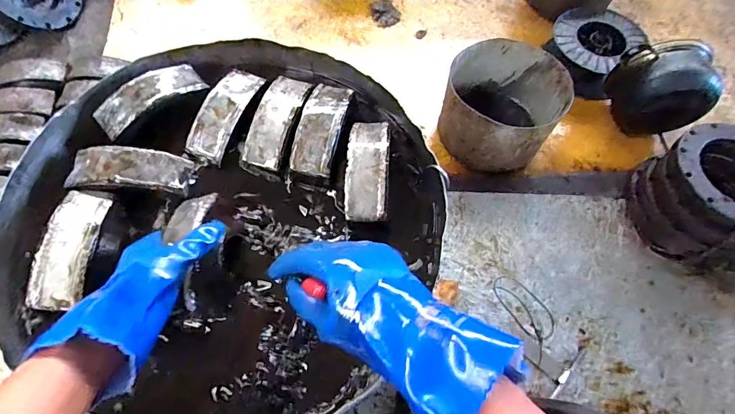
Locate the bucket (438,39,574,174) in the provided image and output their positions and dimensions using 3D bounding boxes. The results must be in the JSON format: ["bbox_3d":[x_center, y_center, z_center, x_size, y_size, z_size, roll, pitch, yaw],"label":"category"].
[{"bbox_3d":[0.324,-0.246,1.001,0.265,0.183,0.276,1,66,-2],"label":"bucket"}]

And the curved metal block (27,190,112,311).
[{"bbox_3d":[-0.378,0.050,0.513,0.061,0.027,0.155,2,66,-2],"label":"curved metal block"}]

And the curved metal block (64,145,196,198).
[{"bbox_3d":[-0.335,-0.053,0.571,0.161,0.031,0.060,2,66,-2],"label":"curved metal block"}]

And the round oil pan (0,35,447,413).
[{"bbox_3d":[-0.186,0.009,0.569,0.574,0.078,0.589,25,67,8],"label":"round oil pan"}]

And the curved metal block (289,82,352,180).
[{"bbox_3d":[-0.068,-0.122,0.604,0.064,0.025,0.154,12,66,2],"label":"curved metal block"}]

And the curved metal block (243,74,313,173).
[{"bbox_3d":[-0.138,-0.137,0.616,0.061,0.028,0.161,17,66,5],"label":"curved metal block"}]

